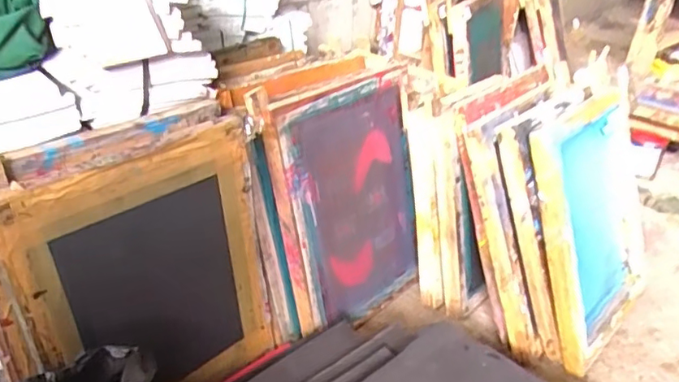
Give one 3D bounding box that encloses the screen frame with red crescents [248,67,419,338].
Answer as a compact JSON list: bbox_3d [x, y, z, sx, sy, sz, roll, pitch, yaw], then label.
[{"bbox_3d":[0.017,0.031,1.057,0.336,0.462,0.043,-21,23,-37],"label":"screen frame with red crescents"}]

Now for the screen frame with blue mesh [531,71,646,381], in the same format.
[{"bbox_3d":[0.489,0.049,1.066,0.351,0.470,0.047,-25,19,-40],"label":"screen frame with blue mesh"}]

